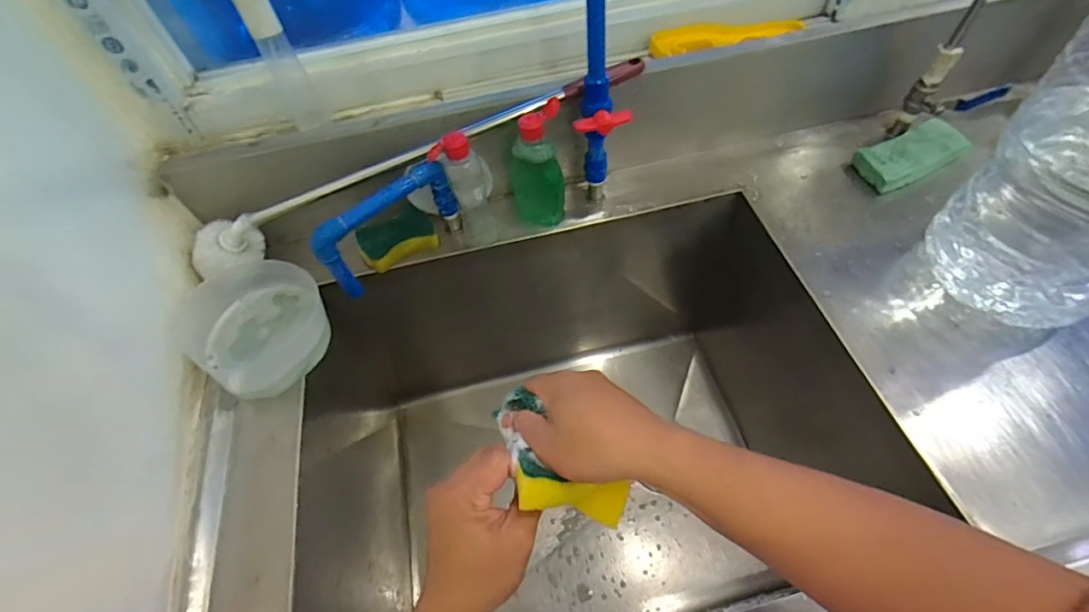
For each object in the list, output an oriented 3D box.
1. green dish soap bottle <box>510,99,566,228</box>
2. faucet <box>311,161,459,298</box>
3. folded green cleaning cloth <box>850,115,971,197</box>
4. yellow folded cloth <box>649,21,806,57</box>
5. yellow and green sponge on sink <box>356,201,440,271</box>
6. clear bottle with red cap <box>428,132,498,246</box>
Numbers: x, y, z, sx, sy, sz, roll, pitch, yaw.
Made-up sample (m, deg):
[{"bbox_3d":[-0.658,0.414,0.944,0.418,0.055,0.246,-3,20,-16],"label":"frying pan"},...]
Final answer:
[{"bbox_3d":[-0.009,-0.167,0.608,0.062,0.172,0.040,-10,57,-2],"label":"green dish soap bottle"},{"bbox_3d":[-0.184,-0.092,0.590,0.174,0.113,0.026,-36,61,-18],"label":"faucet"},{"bbox_3d":[0.505,-0.209,0.671,0.144,0.031,0.070,-23,58,-10],"label":"folded green cleaning cloth"},{"bbox_3d":[0.238,-0.351,0.634,0.199,0.021,0.034,-6,56,1],"label":"yellow folded cloth"},{"bbox_3d":[-0.198,-0.093,0.650,0.098,0.022,0.071,-29,59,-14],"label":"yellow and green sponge on sink"},{"bbox_3d":[-0.096,-0.141,0.601,0.059,0.147,0.045,-14,57,-5],"label":"clear bottle with red cap"}]

